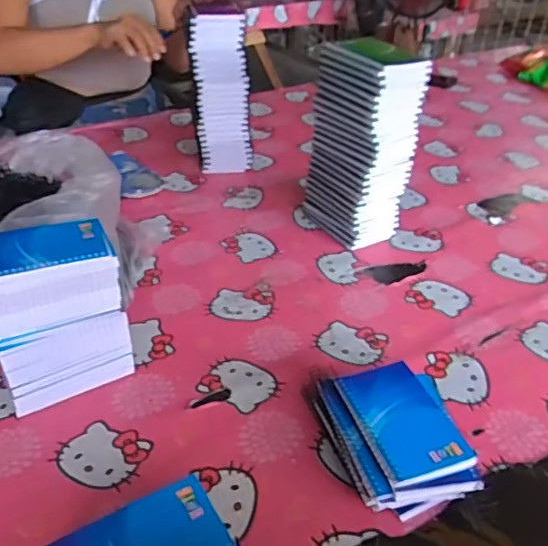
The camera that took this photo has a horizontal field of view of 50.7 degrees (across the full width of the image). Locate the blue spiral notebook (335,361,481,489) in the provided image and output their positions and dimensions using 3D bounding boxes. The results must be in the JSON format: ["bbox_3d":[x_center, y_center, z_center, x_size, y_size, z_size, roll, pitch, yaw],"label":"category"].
[{"bbox_3d":[0.122,0.138,0.549,0.083,0.010,0.130,-10,37,-16],"label":"blue spiral notebook"}]

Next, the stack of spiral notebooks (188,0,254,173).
[{"bbox_3d":[-0.093,-0.332,1.055,0.099,0.278,0.119,0,35,-1],"label":"stack of spiral notebooks"}]

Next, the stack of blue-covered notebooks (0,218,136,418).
[{"bbox_3d":[-0.237,0.046,0.629,0.134,0.174,0.090,-18,39,-24],"label":"stack of blue-covered notebooks"}]

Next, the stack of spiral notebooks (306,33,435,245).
[{"bbox_3d":[0.133,-0.186,0.874,0.093,0.289,0.145,-22,41,-29],"label":"stack of spiral notebooks"}]

